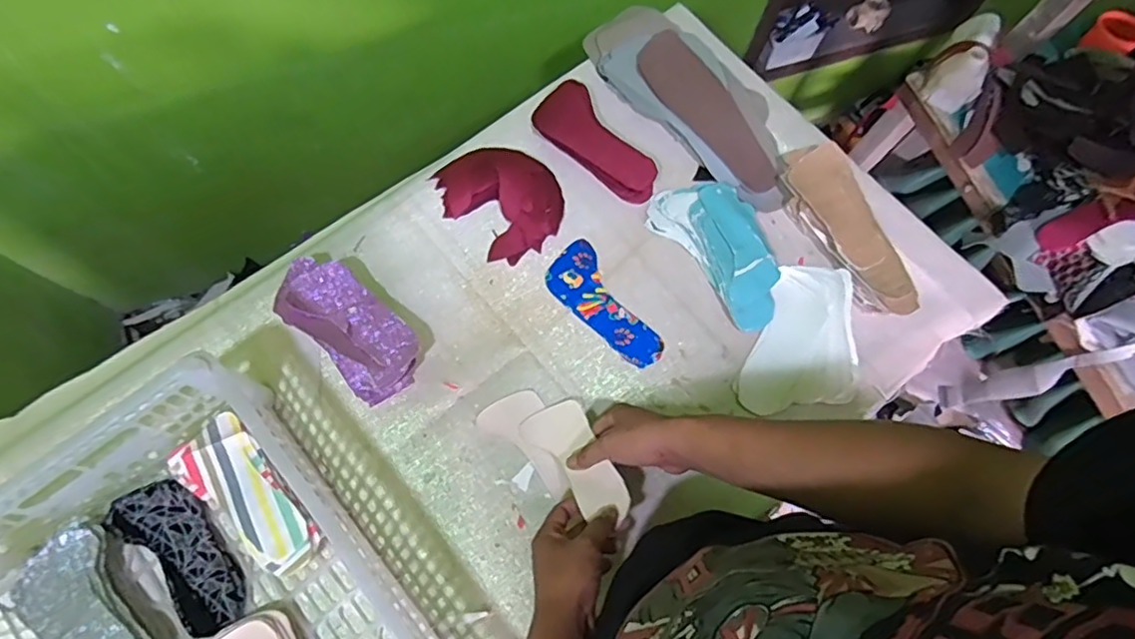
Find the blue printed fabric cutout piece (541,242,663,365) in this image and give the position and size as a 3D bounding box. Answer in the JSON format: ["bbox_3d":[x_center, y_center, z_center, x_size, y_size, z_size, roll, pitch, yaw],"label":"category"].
[{"bbox_3d":[0.043,-0.014,0.753,0.073,0.007,0.179,-33,75,-13],"label":"blue printed fabric cutout piece"}]

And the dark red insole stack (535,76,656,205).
[{"bbox_3d":[0.036,-0.231,0.804,0.083,0.035,0.191,-39,77,-14],"label":"dark red insole stack"}]

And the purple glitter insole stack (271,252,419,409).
[{"bbox_3d":[-0.257,0.007,0.709,0.188,0.056,0.094,42,74,12],"label":"purple glitter insole stack"}]

